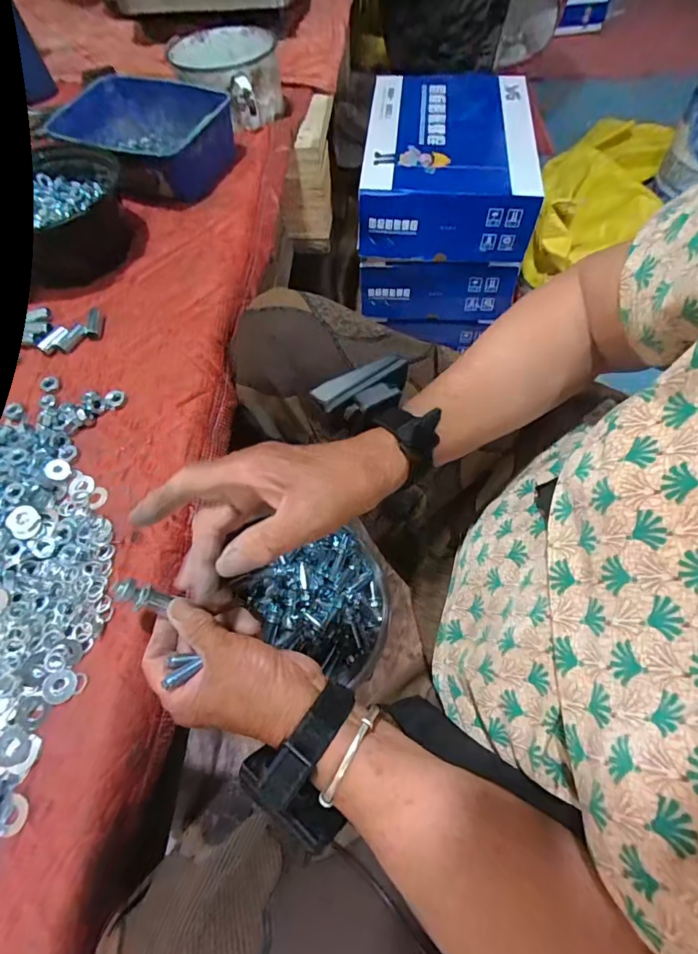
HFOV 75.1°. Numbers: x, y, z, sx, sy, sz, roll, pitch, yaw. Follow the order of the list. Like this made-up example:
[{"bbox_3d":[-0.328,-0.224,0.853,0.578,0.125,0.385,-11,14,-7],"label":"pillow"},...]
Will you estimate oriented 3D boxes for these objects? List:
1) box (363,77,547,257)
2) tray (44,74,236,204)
[{"bbox_3d":[0.179,-0.581,0.843,0.285,0.123,0.387,4,61,4],"label":"box"},{"bbox_3d":[-0.257,-0.430,0.570,0.217,0.073,0.163,12,62,9],"label":"tray"}]

